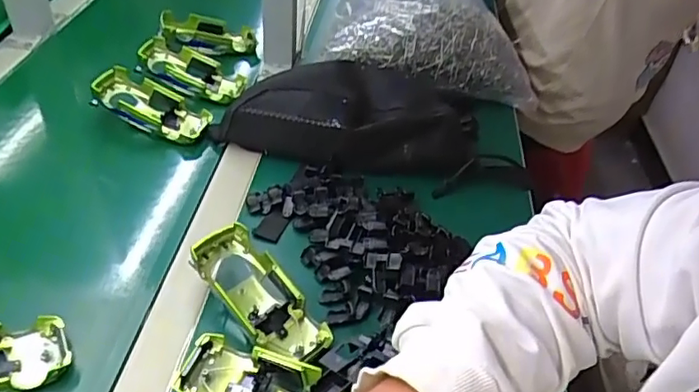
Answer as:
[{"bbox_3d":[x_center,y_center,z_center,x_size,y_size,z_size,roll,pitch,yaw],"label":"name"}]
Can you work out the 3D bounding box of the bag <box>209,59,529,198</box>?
[{"bbox_3d":[0.010,-0.103,0.649,0.319,0.067,0.165,4,41,-3],"label":"bag"}]

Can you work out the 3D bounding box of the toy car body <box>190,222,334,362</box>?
[{"bbox_3d":[-0.075,0.088,0.469,0.134,0.048,0.055,44,53,17],"label":"toy car body"}]

